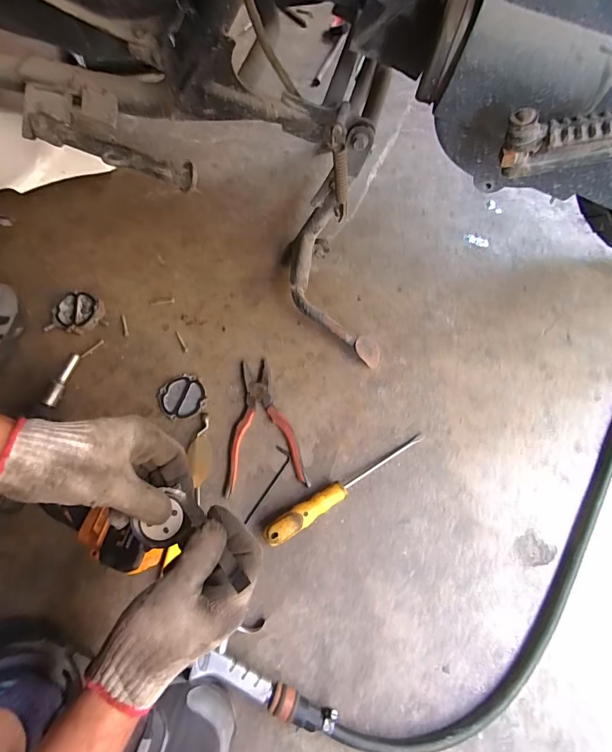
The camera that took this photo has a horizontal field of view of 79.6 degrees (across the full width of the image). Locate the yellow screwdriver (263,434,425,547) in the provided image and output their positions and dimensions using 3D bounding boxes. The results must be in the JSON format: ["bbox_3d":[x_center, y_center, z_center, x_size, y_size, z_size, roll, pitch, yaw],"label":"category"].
[{"bbox_3d":[0.057,0.139,0.474,0.245,0.036,0.028,-29,73,-13],"label":"yellow screwdriver"}]

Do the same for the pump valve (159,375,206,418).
[{"bbox_3d":[-0.176,0.030,0.520,0.062,0.006,0.061,1,69,-3],"label":"pump valve"}]

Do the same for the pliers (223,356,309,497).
[{"bbox_3d":[-0.061,0.064,0.507,0.103,0.014,0.181,-6,69,-5],"label":"pliers"}]

